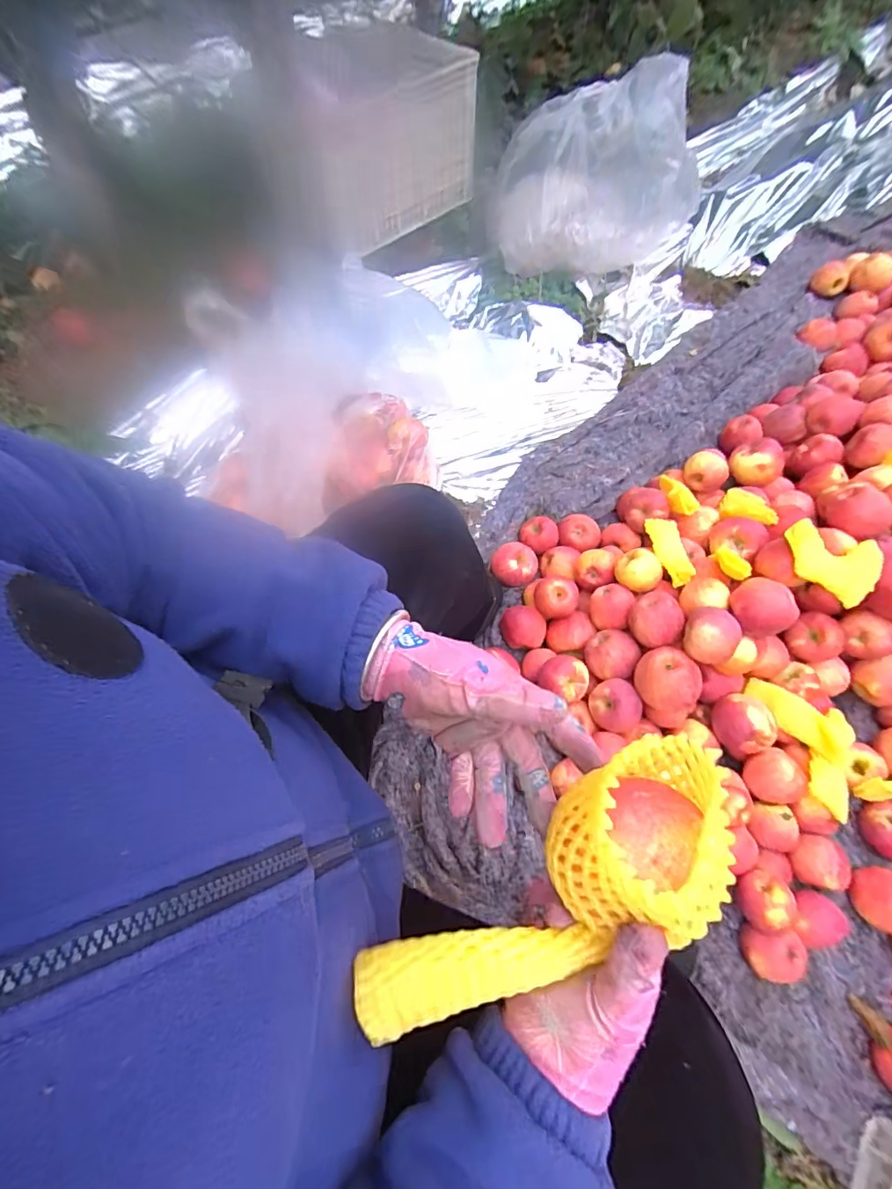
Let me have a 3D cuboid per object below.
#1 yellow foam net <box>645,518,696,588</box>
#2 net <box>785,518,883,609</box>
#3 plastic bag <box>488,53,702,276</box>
[{"bbox_3d":[0.375,-0.077,0.831,0.048,0.017,0.150,-18,45,16],"label":"yellow foam net"},{"bbox_3d":[0.592,-0.064,0.748,0.150,0.043,0.135,-33,68,-15],"label":"net"},{"bbox_3d":[0.369,-1.029,1.220,0.505,0.356,0.265,9,64,5],"label":"plastic bag"}]

